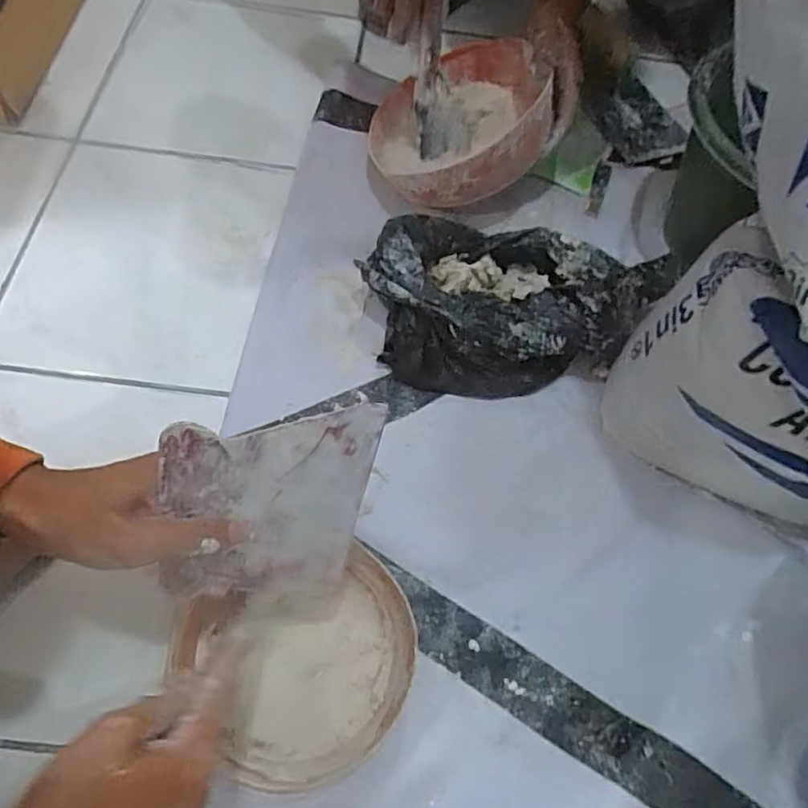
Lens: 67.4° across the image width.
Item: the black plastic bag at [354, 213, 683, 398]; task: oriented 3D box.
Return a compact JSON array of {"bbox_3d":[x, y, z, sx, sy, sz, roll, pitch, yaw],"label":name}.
[{"bbox_3d":[0.096,-0.096,0.602,0.275,0.068,0.182,15,64,2],"label":"black plastic bag"}]

